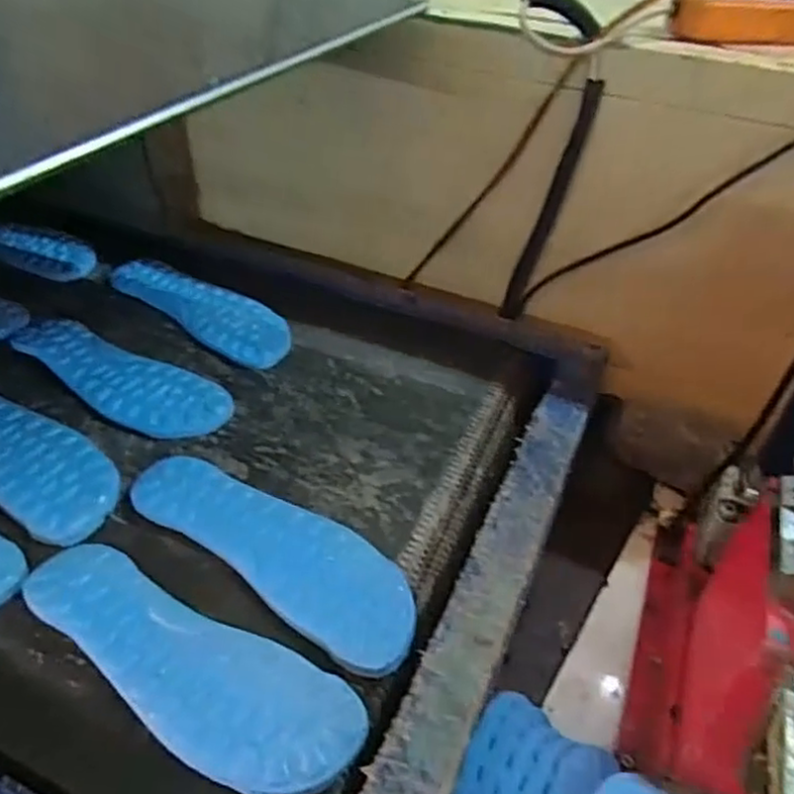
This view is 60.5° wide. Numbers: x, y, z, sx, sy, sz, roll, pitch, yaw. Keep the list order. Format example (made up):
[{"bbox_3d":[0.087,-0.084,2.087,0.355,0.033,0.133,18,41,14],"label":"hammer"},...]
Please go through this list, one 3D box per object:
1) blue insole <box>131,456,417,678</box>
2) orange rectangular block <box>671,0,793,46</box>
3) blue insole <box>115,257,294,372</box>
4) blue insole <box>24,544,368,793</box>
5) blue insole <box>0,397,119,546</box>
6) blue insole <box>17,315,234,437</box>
[{"bbox_3d":[-0.092,0.104,0.493,0.248,0.006,0.077,27,47,25],"label":"blue insole"},{"bbox_3d":[0.327,-0.315,0.573,0.182,0.035,0.019,4,41,1],"label":"orange rectangular block"},{"bbox_3d":[-0.205,-0.097,0.720,0.235,0.010,0.081,29,47,26],"label":"blue insole"},{"bbox_3d":[-0.138,0.163,0.421,0.245,0.008,0.076,22,45,20],"label":"blue insole"},{"bbox_3d":[-0.315,0.036,0.555,0.240,0.004,0.079,28,47,26],"label":"blue insole"},{"bbox_3d":[-0.260,-0.021,0.628,0.236,0.004,0.074,23,45,22],"label":"blue insole"}]

